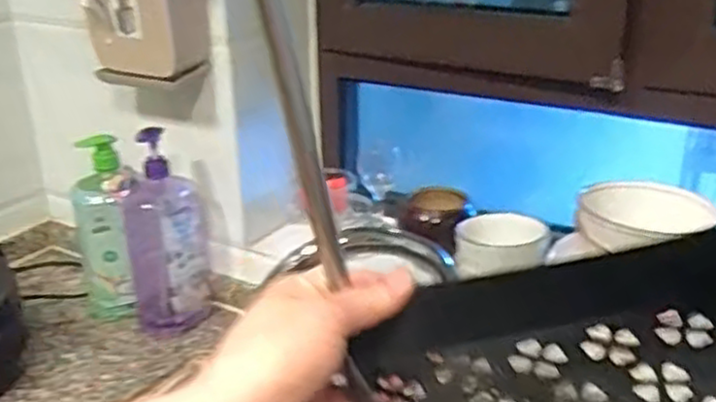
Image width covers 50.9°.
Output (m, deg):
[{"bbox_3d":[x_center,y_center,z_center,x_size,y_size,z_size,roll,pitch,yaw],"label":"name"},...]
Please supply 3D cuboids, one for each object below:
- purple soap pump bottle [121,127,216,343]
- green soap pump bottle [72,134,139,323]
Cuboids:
[{"bbox_3d":[-0.264,0.044,1.041,0.109,0.275,0.098,-7,24,-14],"label":"purple soap pump bottle"},{"bbox_3d":[-0.354,0.042,1.068,0.087,0.255,0.063,4,24,12],"label":"green soap pump bottle"}]

